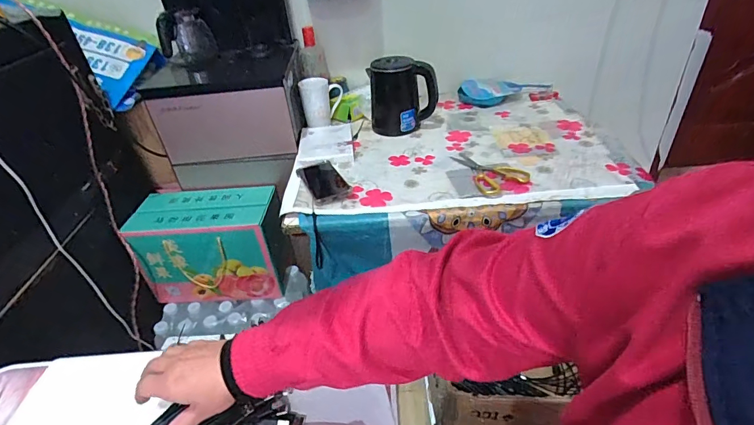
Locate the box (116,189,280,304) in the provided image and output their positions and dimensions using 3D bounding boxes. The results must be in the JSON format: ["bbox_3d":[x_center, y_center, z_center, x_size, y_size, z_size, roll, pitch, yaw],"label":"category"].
[{"bbox_3d":[-0.402,0.074,1.049,0.331,0.236,0.183,-4,36,2],"label":"box"}]

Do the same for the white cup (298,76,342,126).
[{"bbox_3d":[-0.149,-0.303,1.102,0.102,0.105,0.085,-2,36,5],"label":"white cup"}]

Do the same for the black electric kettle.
[{"bbox_3d":[0.067,-0.303,1.042,0.170,0.183,0.114,-3,36,3],"label":"black electric kettle"}]

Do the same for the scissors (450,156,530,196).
[{"bbox_3d":[0.245,-0.093,0.870,0.112,0.009,0.170,-12,37,-9],"label":"scissors"}]

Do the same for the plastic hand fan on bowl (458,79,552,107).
[{"bbox_3d":[0.375,-0.351,1.182,0.276,0.049,0.112,-2,36,4],"label":"plastic hand fan on bowl"}]

